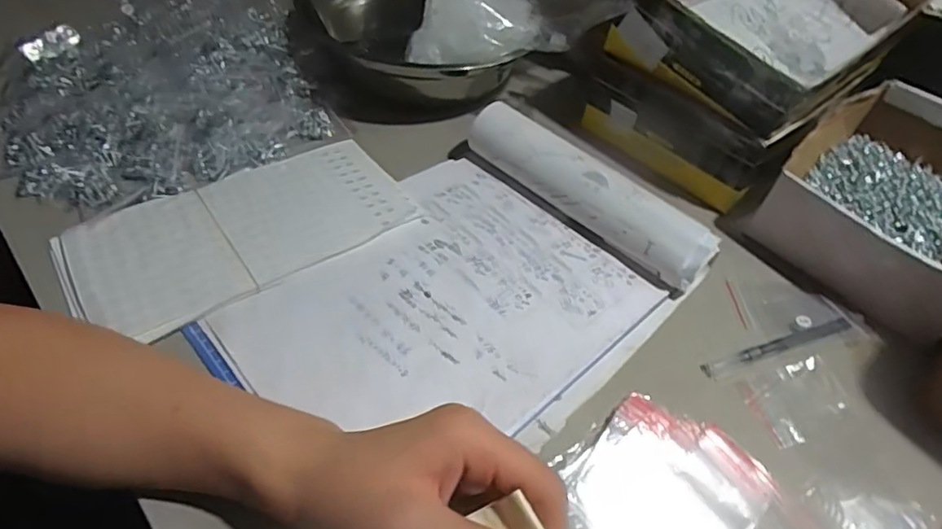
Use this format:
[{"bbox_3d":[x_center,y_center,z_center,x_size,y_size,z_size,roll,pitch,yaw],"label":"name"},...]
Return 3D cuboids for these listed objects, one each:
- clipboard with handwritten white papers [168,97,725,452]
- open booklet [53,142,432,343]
[{"bbox_3d":[-0.005,0.011,0.394,0.234,0.045,0.308,36,54,24],"label":"clipboard with handwritten white papers"},{"bbox_3d":[-0.173,-0.029,0.424,0.239,0.007,0.130,-26,54,-24],"label":"open booklet"}]

